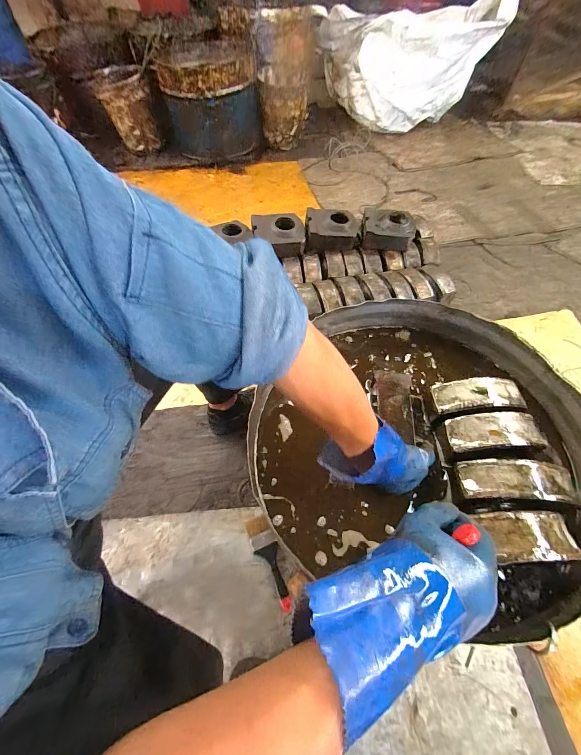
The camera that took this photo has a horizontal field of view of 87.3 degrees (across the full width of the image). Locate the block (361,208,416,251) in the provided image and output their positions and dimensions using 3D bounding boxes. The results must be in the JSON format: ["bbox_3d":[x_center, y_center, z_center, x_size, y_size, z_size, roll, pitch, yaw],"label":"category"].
[{"bbox_3d":[0.364,-0.555,1.152,0.189,0.090,0.147,11,58,7],"label":"block"}]

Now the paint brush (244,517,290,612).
[{"bbox_3d":[-0.045,0.431,0.718,0.056,0.017,0.203,-25,61,-15],"label":"paint brush"}]

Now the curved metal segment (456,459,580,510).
[{"bbox_3d":[0.357,0.160,0.470,0.170,0.032,0.063,5,58,4],"label":"curved metal segment"}]

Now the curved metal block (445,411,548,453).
[{"bbox_3d":[0.348,0.091,0.514,0.153,0.023,0.062,-4,57,-2],"label":"curved metal block"}]

